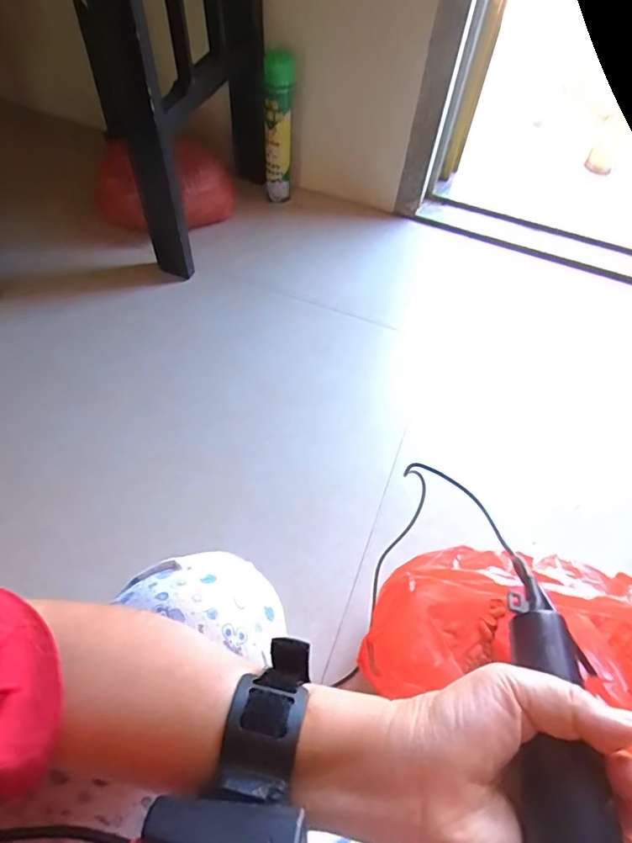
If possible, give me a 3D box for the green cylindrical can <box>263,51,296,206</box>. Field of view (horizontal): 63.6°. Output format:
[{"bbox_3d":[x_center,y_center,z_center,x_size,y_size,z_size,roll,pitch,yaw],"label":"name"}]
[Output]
[{"bbox_3d":[-0.093,-0.712,1.279,0.068,0.343,0.068,2,58,-4],"label":"green cylindrical can"}]

